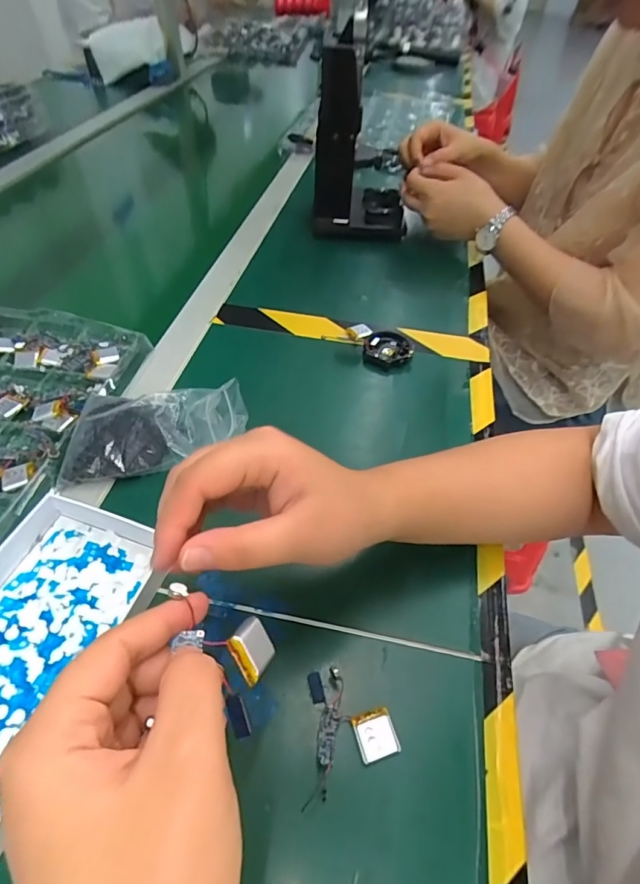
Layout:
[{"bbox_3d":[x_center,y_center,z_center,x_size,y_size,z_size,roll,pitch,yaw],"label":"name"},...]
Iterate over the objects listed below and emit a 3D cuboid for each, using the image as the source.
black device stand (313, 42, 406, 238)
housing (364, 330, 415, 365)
[{"bbox_3d":[0.055,-0.372,0.583,0.122,0.189,0.091,2,49,-2],"label":"black device stand"},{"bbox_3d":[0.071,-0.094,0.476,0.049,0.017,0.045,2,49,-2],"label":"housing"}]

